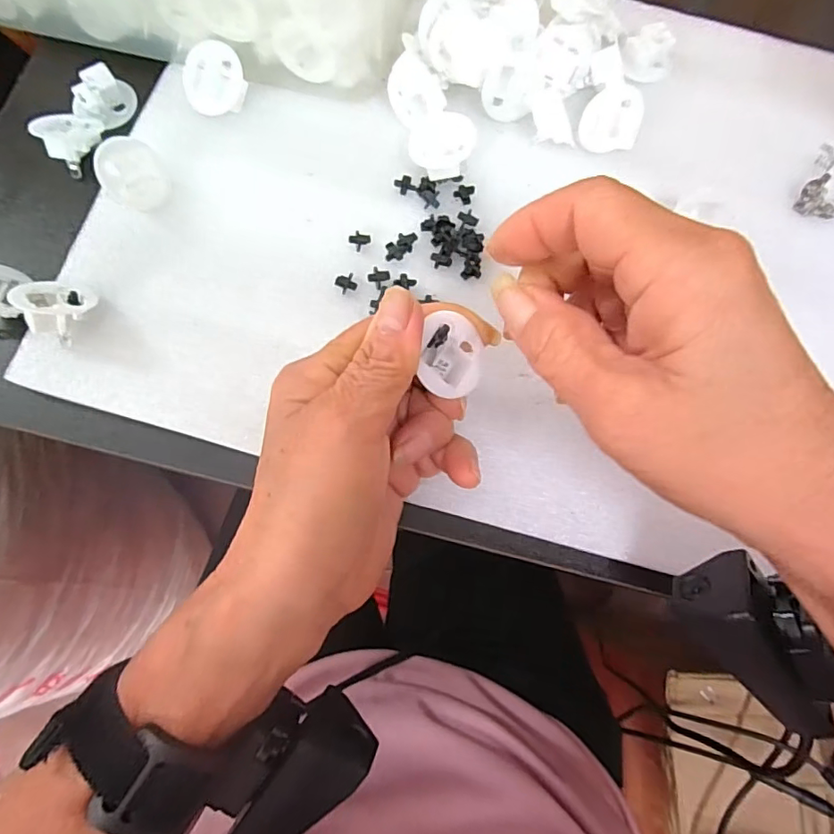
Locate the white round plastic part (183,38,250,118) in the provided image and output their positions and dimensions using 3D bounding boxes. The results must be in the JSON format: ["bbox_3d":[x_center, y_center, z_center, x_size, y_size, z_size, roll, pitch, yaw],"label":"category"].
[{"bbox_3d":[-0.105,-0.174,0.273,0.032,0.011,0.032,3,106,9],"label":"white round plastic part"}]

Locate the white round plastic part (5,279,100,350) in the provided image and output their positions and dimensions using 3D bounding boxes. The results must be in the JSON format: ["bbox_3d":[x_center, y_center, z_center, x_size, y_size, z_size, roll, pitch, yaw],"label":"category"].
[{"bbox_3d":[-0.165,-0.051,0.242,0.026,0.023,0.029,37,79,7],"label":"white round plastic part"}]

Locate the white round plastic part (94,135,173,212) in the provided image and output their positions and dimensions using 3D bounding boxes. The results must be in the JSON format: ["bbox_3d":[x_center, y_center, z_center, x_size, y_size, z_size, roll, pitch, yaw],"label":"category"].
[{"bbox_3d":[-0.140,-0.119,0.261,0.032,0.011,0.031,6,94,-36],"label":"white round plastic part"}]

